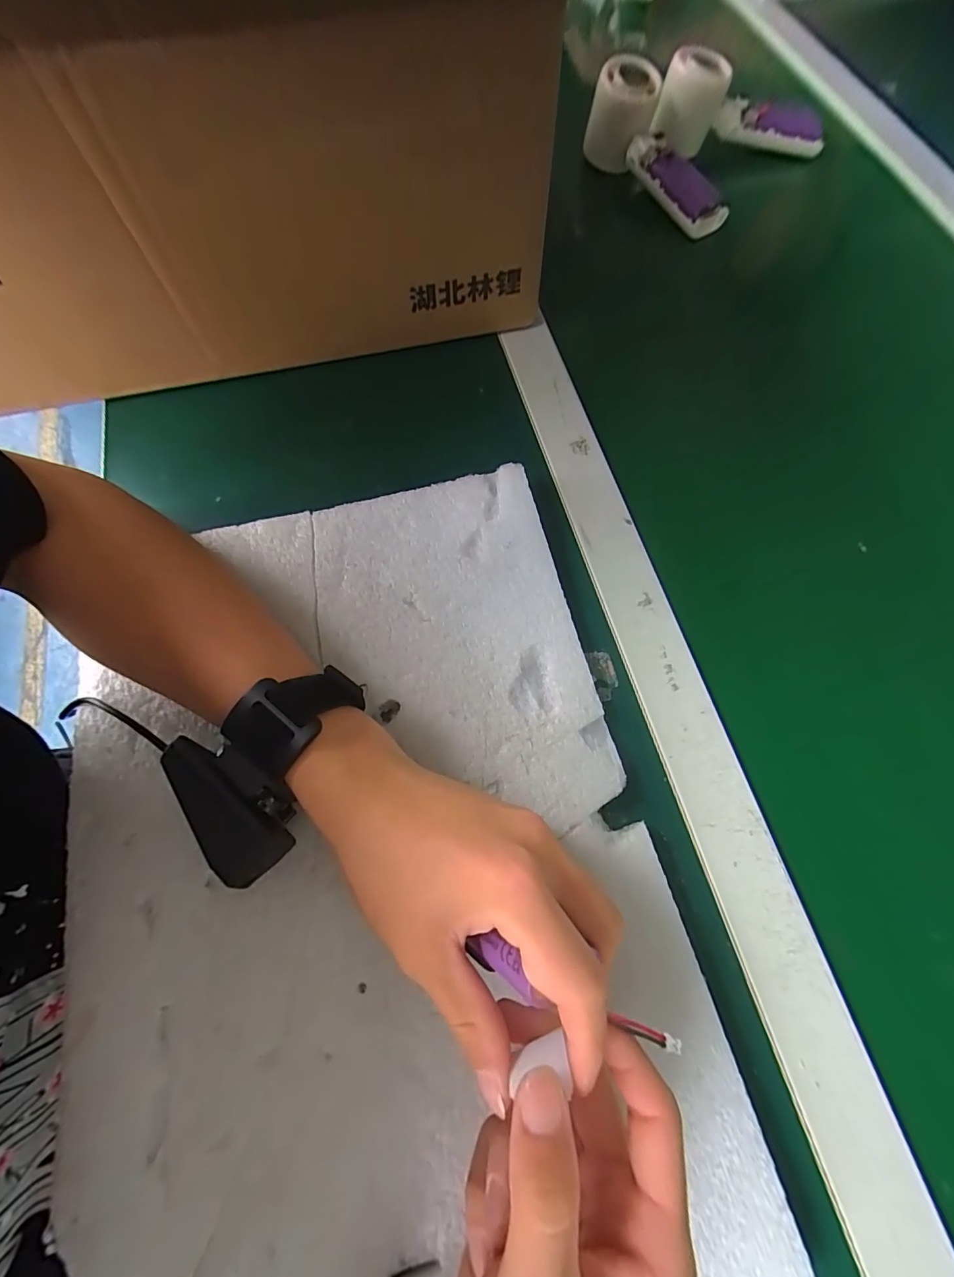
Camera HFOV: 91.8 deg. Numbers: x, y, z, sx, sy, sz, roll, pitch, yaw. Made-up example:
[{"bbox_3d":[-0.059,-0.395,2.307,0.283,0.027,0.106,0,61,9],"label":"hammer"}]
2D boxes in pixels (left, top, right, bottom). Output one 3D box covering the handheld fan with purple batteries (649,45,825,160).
[{"bbox_3d":[0.248,-0.498,0.437,0.174,0.058,0.062,-7,70,-5],"label":"handheld fan with purple batteries"}]

